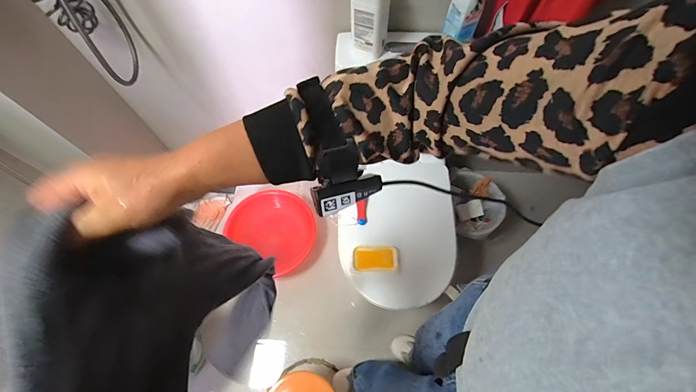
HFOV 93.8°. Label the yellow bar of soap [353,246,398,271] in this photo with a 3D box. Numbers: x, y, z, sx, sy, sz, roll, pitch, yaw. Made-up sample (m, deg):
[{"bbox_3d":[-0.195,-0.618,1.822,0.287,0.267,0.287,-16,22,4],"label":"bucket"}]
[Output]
[{"bbox_3d":[0.079,0.180,0.948,0.130,0.018,0.067,-3,64,-2],"label":"yellow bar of soap"}]

